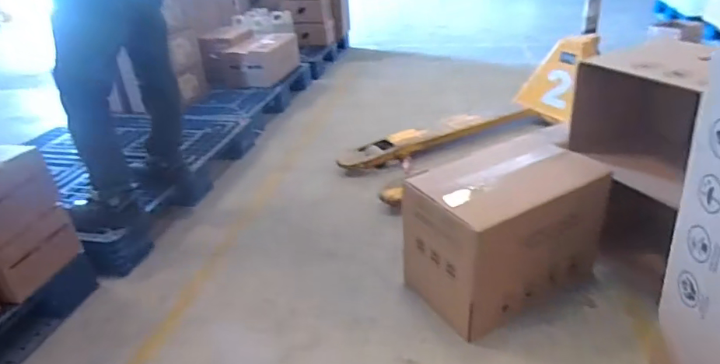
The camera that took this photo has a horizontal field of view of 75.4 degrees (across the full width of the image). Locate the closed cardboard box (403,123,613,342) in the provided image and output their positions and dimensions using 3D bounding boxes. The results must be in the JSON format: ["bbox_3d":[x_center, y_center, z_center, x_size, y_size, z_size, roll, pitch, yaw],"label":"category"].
[{"bbox_3d":[0.423,0.133,1.396,0.542,0.359,0.319,-18,32,-23],"label":"closed cardboard box"}]

